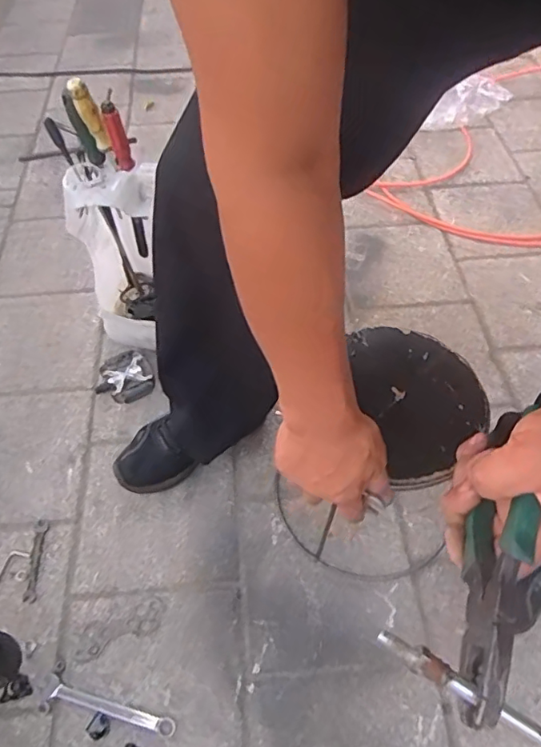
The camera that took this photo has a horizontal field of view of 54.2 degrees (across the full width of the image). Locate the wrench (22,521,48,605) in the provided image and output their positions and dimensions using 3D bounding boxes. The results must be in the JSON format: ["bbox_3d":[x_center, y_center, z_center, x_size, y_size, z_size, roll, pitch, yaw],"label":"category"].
[{"bbox_3d":[-0.351,0.278,0.789,0.023,0.008,0.120,-6,55,-2],"label":"wrench"}]

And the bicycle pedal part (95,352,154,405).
[{"bbox_3d":[-0.273,0.010,0.986,0.098,0.020,0.103,-1,55,1],"label":"bicycle pedal part"}]

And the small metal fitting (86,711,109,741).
[{"bbox_3d":[-0.219,0.450,0.672,0.027,0.004,0.027,26,60,18],"label":"small metal fitting"}]

